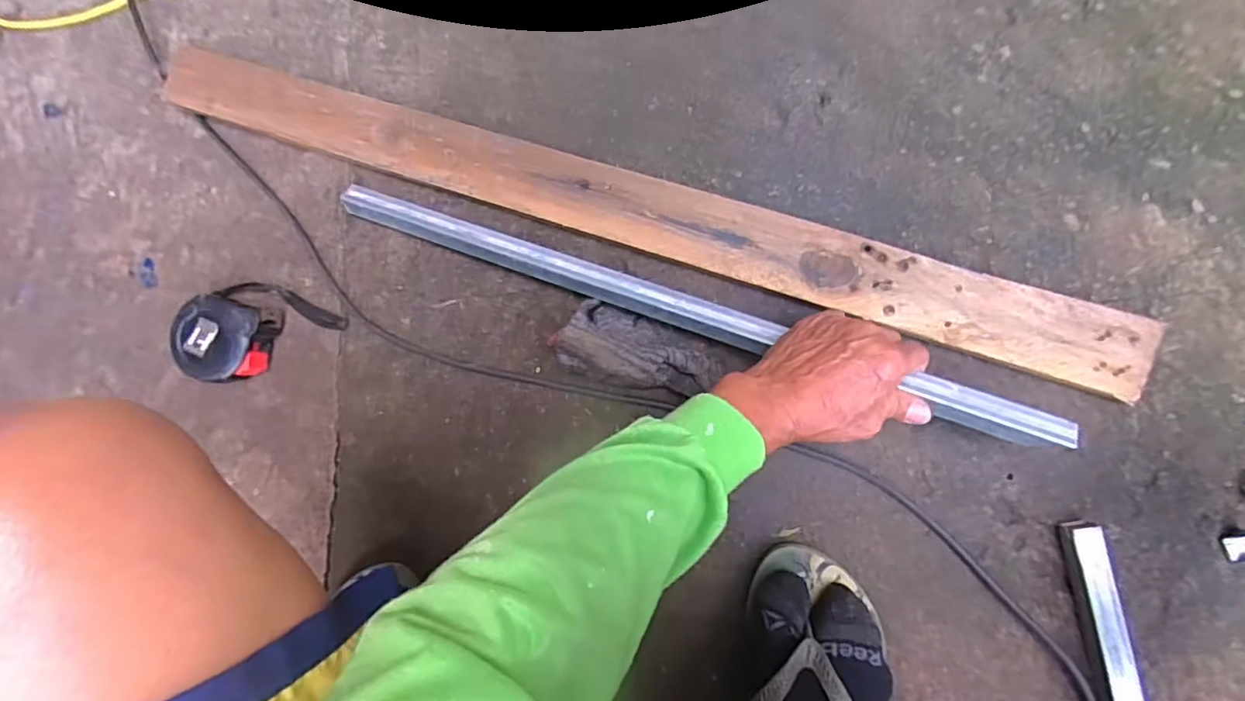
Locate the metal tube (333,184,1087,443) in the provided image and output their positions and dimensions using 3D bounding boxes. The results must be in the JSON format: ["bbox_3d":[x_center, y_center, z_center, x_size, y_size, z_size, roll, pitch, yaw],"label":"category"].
[{"bbox_3d":[0.029,-0.039,0.452,0.590,0.013,0.026,20,90,13],"label":"metal tube"}]

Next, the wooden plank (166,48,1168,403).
[{"bbox_3d":[-0.016,-0.121,0.492,0.842,0.025,0.077,19,90,9],"label":"wooden plank"}]

